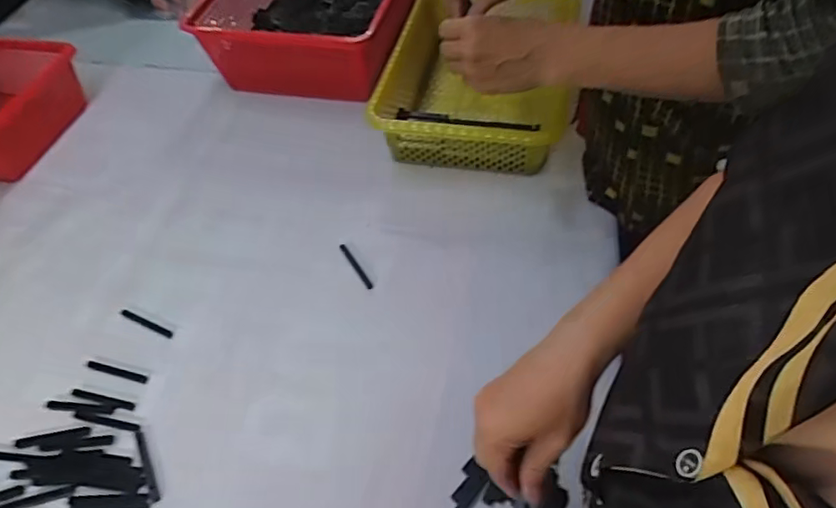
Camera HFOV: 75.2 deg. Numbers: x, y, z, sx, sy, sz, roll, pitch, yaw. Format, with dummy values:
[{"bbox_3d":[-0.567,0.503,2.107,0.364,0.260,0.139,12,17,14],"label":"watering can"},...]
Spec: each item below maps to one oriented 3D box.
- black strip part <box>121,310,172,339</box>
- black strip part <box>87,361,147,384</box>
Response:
[{"bbox_3d":[-0.315,0.080,0.630,0.076,0.004,0.010,19,57,19],"label":"black strip part"},{"bbox_3d":[-0.330,0.129,0.595,0.074,0.004,0.009,11,55,14],"label":"black strip part"}]

